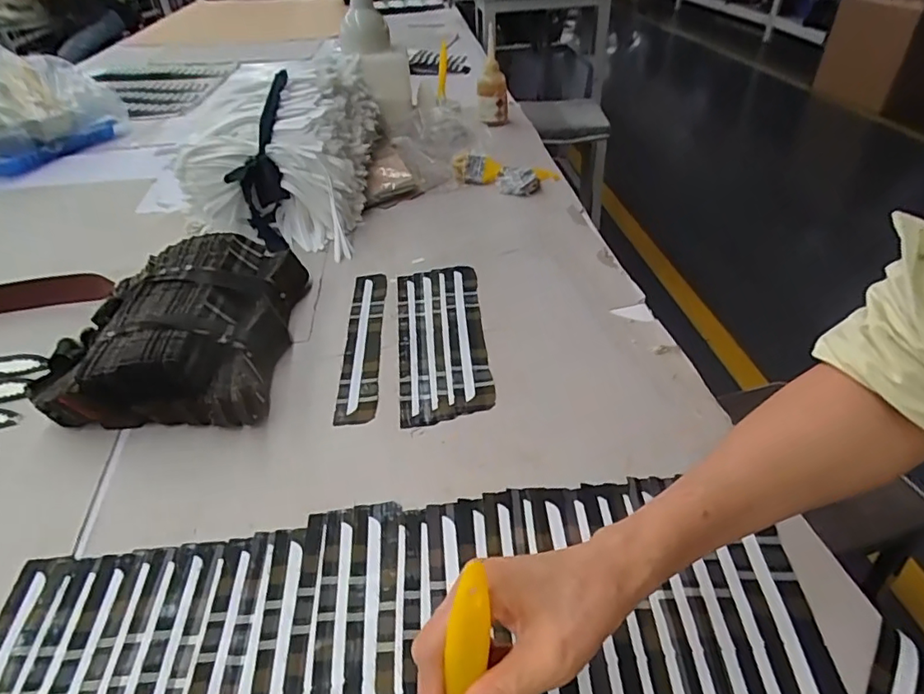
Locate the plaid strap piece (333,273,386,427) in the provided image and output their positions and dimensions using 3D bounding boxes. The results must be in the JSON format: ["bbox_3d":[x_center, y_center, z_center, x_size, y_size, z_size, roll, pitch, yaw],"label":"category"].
[{"bbox_3d":[-0.112,-0.012,0.634,0.041,0.006,0.261,-7,37,0],"label":"plaid strap piece"}]

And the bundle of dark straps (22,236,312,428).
[{"bbox_3d":[-0.306,-0.030,0.611,0.217,0.074,0.278,-5,39,0],"label":"bundle of dark straps"}]

